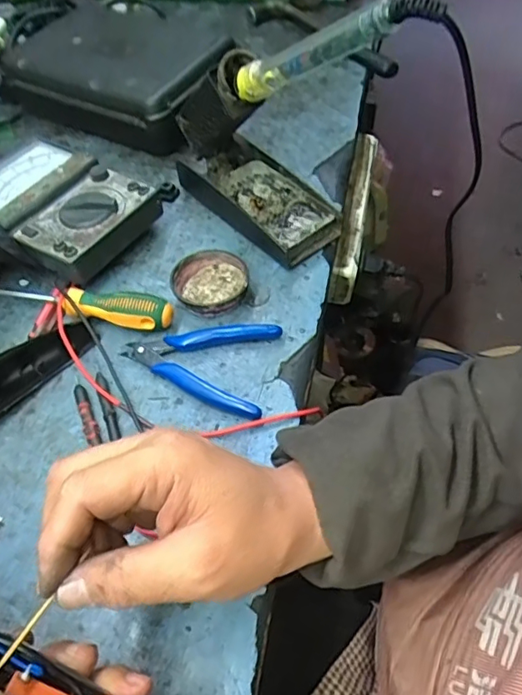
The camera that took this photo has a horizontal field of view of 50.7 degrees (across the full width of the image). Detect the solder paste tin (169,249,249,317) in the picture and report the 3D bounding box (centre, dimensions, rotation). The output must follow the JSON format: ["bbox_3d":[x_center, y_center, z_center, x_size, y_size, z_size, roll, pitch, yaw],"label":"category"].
[{"bbox_3d":[-0.042,-0.054,0.460,0.060,0.018,0.057,-2,54,2],"label":"solder paste tin"}]

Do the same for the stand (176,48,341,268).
[{"bbox_3d":[-0.007,-0.168,0.466,0.068,0.135,0.156,-38,60,-21],"label":"stand"}]

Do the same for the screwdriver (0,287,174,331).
[{"bbox_3d":[-0.145,-0.035,0.448,0.151,0.028,0.028,10,55,10],"label":"screwdriver"}]

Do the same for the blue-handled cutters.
[{"bbox_3d":[-0.046,0.006,0.419,0.115,0.013,0.077,14,56,13],"label":"blue-handled cutters"}]

